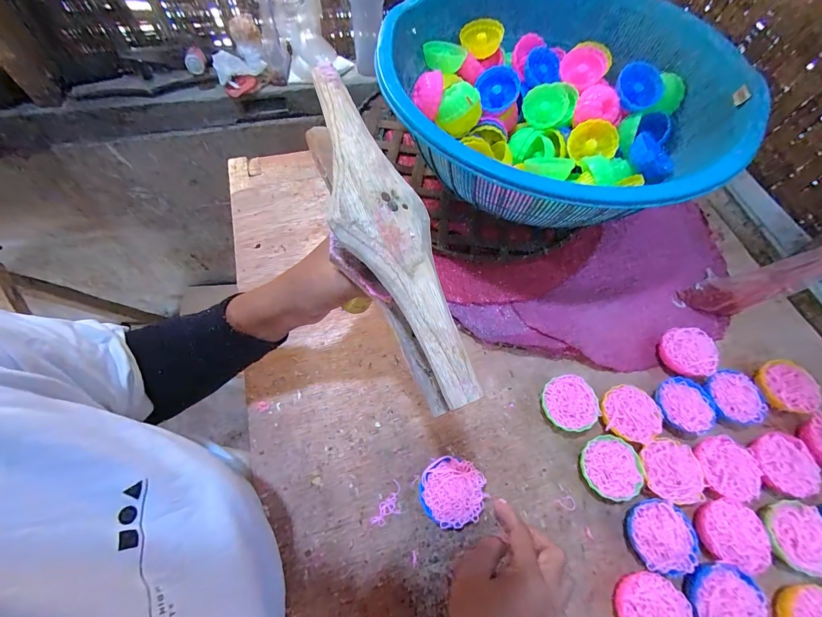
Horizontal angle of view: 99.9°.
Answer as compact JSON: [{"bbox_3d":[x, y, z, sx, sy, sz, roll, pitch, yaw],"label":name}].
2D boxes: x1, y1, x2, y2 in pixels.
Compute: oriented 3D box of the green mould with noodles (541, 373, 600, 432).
[{"bbox_3d":[0.179,0.110,0.399,0.058,0.030,0.059,1,64,-2],"label":"green mould with noodles"}]

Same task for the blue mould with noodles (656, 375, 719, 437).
[{"bbox_3d":[0.318,0.113,0.404,0.066,0.036,0.061,1,64,-2],"label":"blue mould with noodles"}]

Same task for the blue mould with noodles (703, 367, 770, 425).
[{"bbox_3d":[0.377,0.106,0.409,0.056,0.028,0.061,1,64,-2],"label":"blue mould with noodles"}]

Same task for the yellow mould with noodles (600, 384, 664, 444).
[{"bbox_3d":[0.247,0.121,0.395,0.065,0.036,0.060,1,64,-2],"label":"yellow mould with noodles"}]

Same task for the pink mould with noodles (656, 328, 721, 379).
[{"bbox_3d":[0.341,0.056,0.430,0.057,0.035,0.060,1,64,-2],"label":"pink mould with noodles"}]

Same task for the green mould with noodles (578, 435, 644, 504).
[{"bbox_3d":[0.210,0.169,0.370,0.058,0.030,0.060,1,64,-2],"label":"green mould with noodles"}]

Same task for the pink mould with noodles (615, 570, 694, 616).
[{"bbox_3d":[0.220,0.279,0.317,0.060,0.038,0.060,1,64,-2],"label":"pink mould with noodles"}]

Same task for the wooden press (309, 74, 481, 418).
[{"bbox_3d":[-0.025,-0.057,0.250,0.062,0.057,0.266,-21,79,-10],"label":"wooden press"}]

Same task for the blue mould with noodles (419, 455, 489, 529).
[{"bbox_3d":[0.042,0.188,0.357,0.065,0.034,0.061,1,64,-2],"label":"blue mould with noodles"}]

